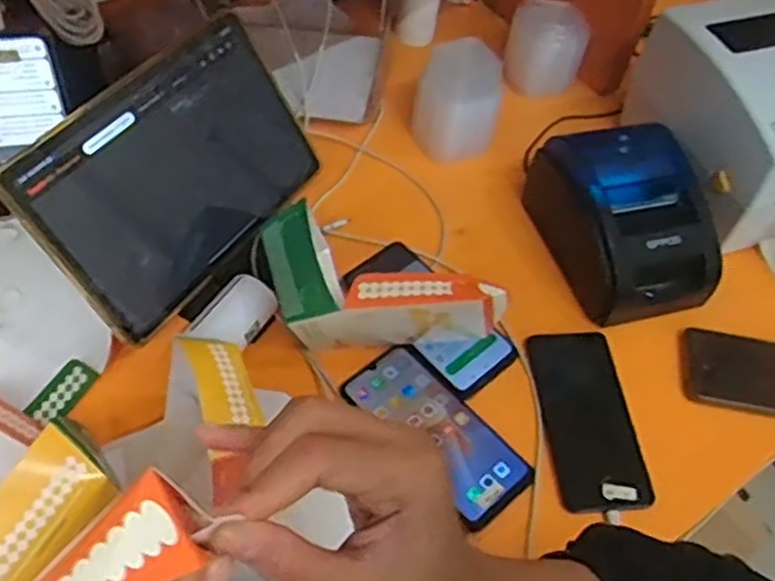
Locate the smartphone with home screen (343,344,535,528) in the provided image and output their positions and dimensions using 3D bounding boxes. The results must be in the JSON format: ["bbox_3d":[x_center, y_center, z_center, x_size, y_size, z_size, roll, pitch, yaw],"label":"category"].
[{"bbox_3d":[0.041,0.114,0.634,0.066,0.013,0.167,-36,64,-27],"label":"smartphone with home screen"}]

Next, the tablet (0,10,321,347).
[{"bbox_3d":[-0.171,-0.097,0.631,0.016,0.171,0.255,9,48,43],"label":"tablet"}]

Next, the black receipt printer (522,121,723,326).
[{"bbox_3d":[0.225,-0.068,0.733,0.123,0.119,0.186,-15,56,-15],"label":"black receipt printer"}]

